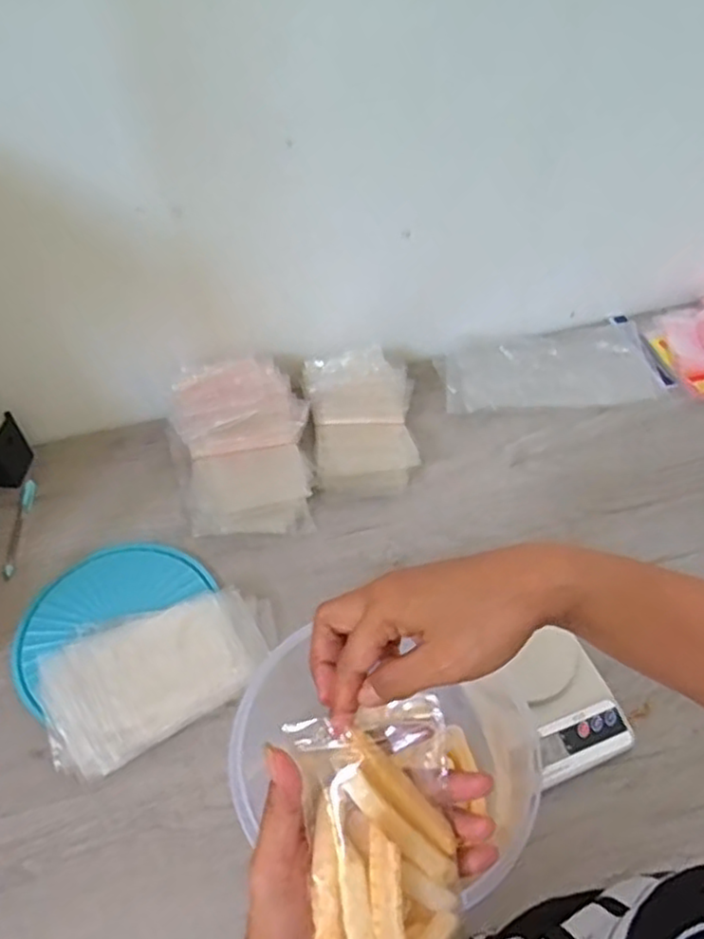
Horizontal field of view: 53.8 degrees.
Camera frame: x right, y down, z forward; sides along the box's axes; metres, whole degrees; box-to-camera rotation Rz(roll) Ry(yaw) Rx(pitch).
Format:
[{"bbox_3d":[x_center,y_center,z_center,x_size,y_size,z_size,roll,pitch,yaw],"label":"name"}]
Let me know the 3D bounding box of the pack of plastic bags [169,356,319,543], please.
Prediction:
[{"bbox_3d":[-0.123,-0.025,0.794,0.154,0.103,0.196,-10,53,-8],"label":"pack of plastic bags"}]

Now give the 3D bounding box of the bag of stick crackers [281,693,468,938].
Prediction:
[{"bbox_3d":[0.020,0.194,0.363,0.084,0.026,0.136,-9,77,-25],"label":"bag of stick crackers"}]

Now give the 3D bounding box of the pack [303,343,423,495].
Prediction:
[{"bbox_3d":[0.011,-0.057,0.847,0.134,0.077,0.178,-2,52,-2],"label":"pack"}]

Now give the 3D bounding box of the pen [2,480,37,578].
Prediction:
[{"bbox_3d":[-0.381,0.065,0.793,0.013,0.010,0.132,-2,52,-2],"label":"pen"}]

